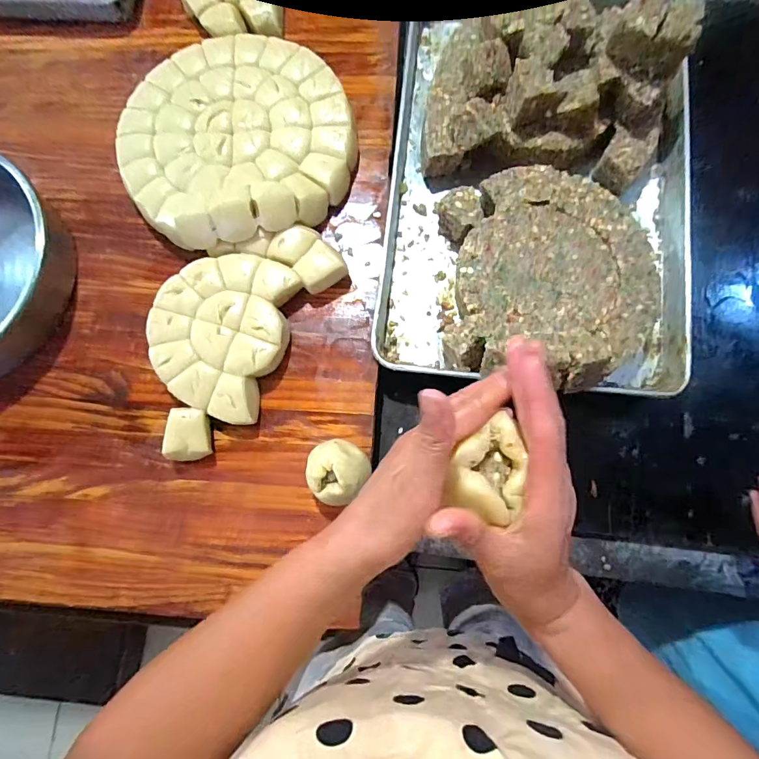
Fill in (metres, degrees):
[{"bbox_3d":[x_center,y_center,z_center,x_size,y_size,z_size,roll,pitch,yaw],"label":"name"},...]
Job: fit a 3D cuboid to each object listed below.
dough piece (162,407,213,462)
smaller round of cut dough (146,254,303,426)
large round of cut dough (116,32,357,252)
[{"bbox_3d":[-0.232,0.068,0.544,0.045,0.041,0.063,-4,80,1],"label":"dough piece"},{"bbox_3d":[-0.205,-0.058,0.569,0.166,0.042,0.202,12,80,4],"label":"smaller round of cut dough"},{"bbox_3d":[-0.195,-0.333,0.602,0.304,0.069,0.307,0,79,1],"label":"large round of cut dough"}]

